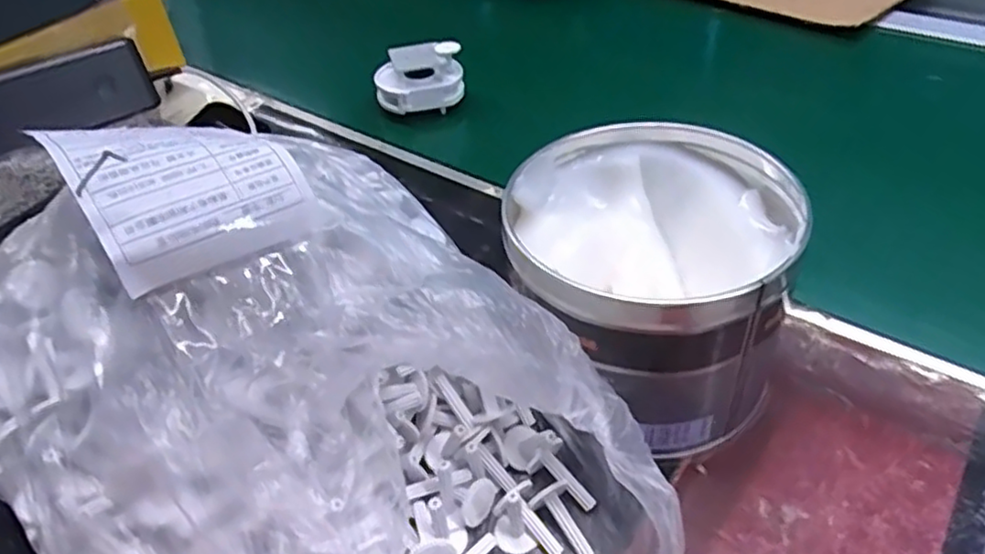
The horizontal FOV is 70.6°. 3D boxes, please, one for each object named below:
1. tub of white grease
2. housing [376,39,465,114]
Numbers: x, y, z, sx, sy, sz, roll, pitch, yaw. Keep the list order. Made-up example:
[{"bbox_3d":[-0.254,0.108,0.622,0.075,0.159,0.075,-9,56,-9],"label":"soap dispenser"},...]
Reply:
[{"bbox_3d":[0.077,0.004,0.331,0.127,0.102,0.125,-3,42,3],"label":"tub of white grease"},{"bbox_3d":[-0.059,-0.159,0.558,0.069,0.039,0.049,-7,42,-2],"label":"housing"}]

